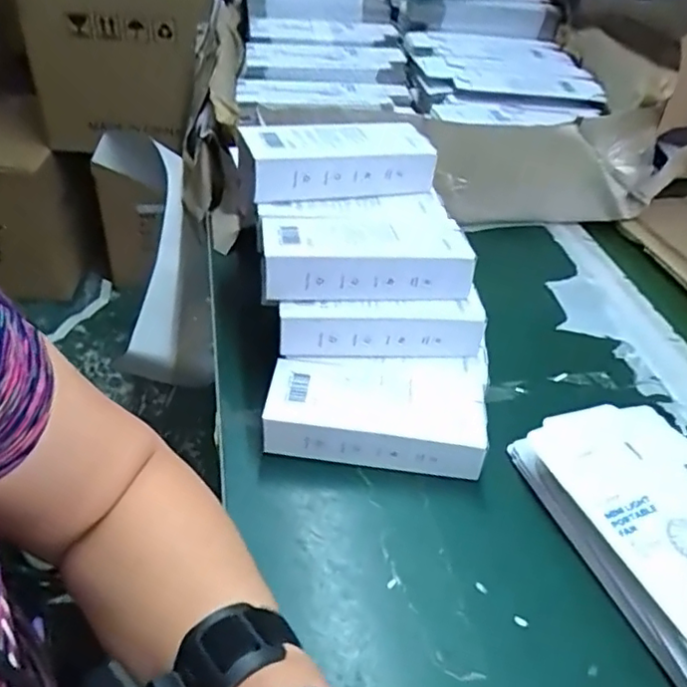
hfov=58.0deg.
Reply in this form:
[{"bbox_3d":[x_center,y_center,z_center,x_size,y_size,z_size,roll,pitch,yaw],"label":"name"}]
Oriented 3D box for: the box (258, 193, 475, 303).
[{"bbox_3d":[0.013,-0.079,0.498,0.159,0.037,0.105,-3,42,-12],"label":"box"}]

